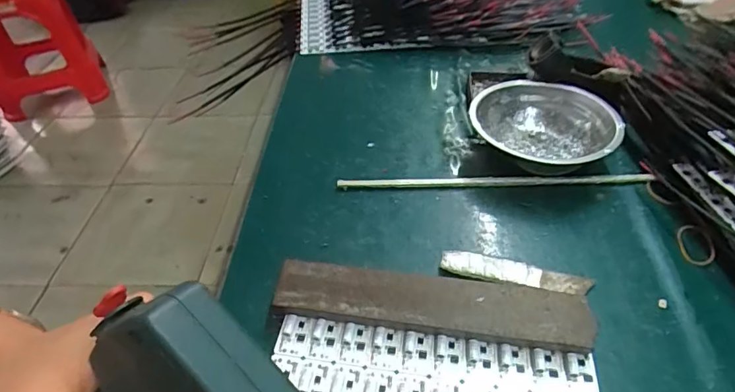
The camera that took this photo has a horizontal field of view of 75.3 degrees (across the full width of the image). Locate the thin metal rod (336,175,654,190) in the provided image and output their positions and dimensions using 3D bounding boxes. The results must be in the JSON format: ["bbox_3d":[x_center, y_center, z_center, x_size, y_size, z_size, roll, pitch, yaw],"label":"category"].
[{"bbox_3d":[0.110,-0.012,0.416,0.270,0.009,0.011,0,43,3],"label":"thin metal rod"}]

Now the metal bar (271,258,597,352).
[{"bbox_3d":[0.039,0.068,0.308,0.197,0.011,0.037,5,59,8],"label":"metal bar"}]

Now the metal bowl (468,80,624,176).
[{"bbox_3d":[0.163,-0.063,0.449,0.124,0.042,0.124,-1,43,1],"label":"metal bowl"}]

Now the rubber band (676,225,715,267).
[{"bbox_3d":[0.249,0.036,0.361,0.024,0.007,0.040,8,43,11],"label":"rubber band"}]

